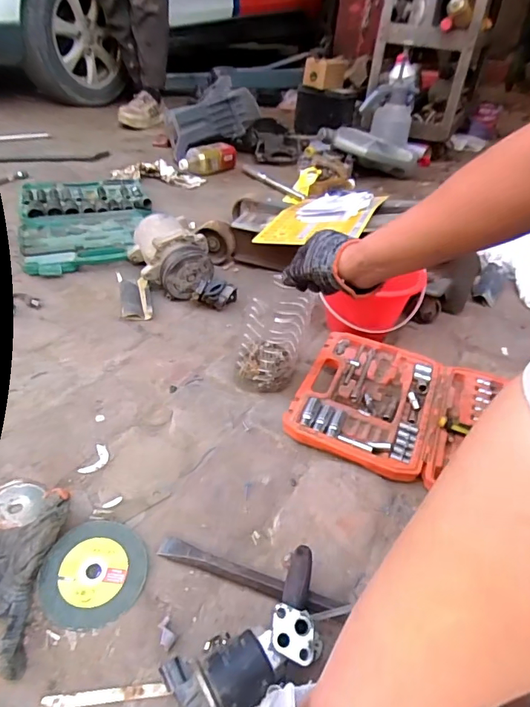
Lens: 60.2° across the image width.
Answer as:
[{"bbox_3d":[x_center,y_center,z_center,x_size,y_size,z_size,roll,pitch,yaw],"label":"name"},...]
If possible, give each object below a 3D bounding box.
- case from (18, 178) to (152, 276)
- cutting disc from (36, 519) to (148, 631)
[{"bbox_3d":[-0.415,-0.318,1.074,0.290,0.036,0.441,-9,40,-18],"label":"case"},{"bbox_3d":[-0.175,0.224,0.470,0.098,0.007,0.101,8,47,-8],"label":"cutting disc"}]

